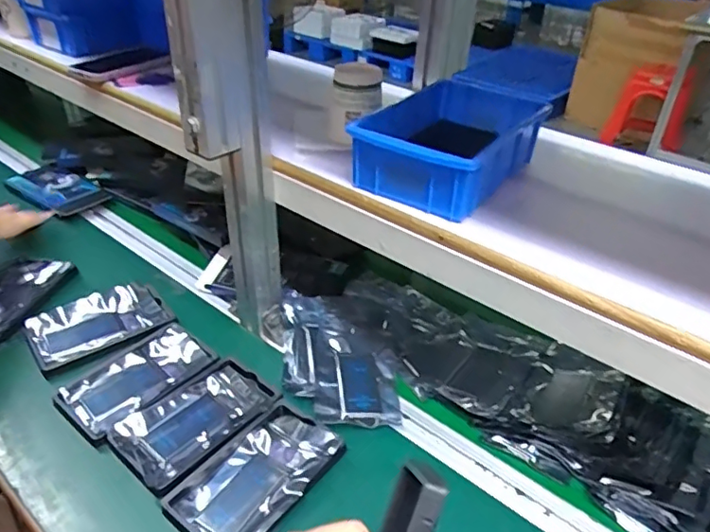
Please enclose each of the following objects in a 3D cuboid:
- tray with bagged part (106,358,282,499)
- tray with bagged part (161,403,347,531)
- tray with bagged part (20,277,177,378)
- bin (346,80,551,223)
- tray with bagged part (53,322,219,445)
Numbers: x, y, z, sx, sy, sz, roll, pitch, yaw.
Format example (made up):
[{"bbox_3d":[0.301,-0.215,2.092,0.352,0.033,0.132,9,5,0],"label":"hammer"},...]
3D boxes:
[{"bbox_3d":[-0.169,0.161,0.600,0.099,0.021,0.160,27,41,31],"label":"tray with bagged part"},{"bbox_3d":[-0.093,0.198,0.542,0.096,0.027,0.157,28,42,32],"label":"tray with bagged part"},{"bbox_3d":[-0.316,0.071,0.705,0.155,0.025,0.103,-24,43,-33],"label":"tray with bagged part"},{"bbox_3d":[0.103,-0.129,0.588,0.134,0.060,0.222,24,40,28],"label":"bin"},{"bbox_3d":[-0.243,0.126,0.640,0.088,0.014,0.158,27,41,31],"label":"tray with bagged part"}]

